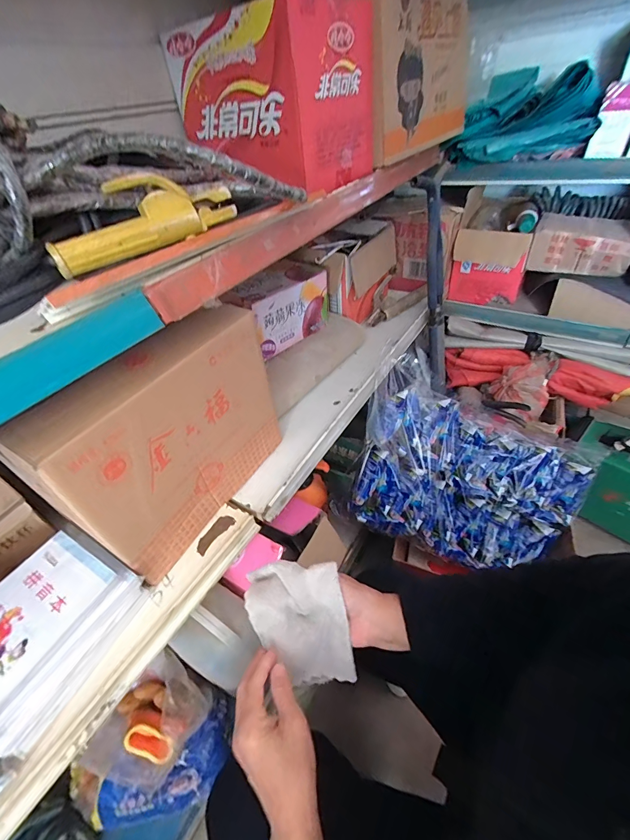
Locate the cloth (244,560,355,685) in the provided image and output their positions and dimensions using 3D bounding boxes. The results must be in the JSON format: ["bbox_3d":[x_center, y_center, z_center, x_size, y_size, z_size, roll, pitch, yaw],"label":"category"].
[{"bbox_3d":[-0.023,0.232,0.425,0.122,0.096,0.118,-6,42,2],"label":"cloth"}]

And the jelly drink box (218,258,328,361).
[{"bbox_3d":[-0.081,-0.264,0.843,0.100,0.148,0.248,27,52,32],"label":"jelly drink box"}]

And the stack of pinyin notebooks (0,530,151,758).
[{"bbox_3d":[-0.339,0.260,0.443,0.138,0.076,0.193,16,47,24],"label":"stack of pinyin notebooks"}]

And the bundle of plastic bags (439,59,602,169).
[{"bbox_3d":[0.499,-0.734,0.863,0.334,0.181,0.171,10,45,19],"label":"bundle of plastic bags"}]

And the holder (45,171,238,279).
[{"bbox_3d":[-0.201,-0.246,0.424,0.226,0.069,0.037,-30,47,-23],"label":"holder"}]

